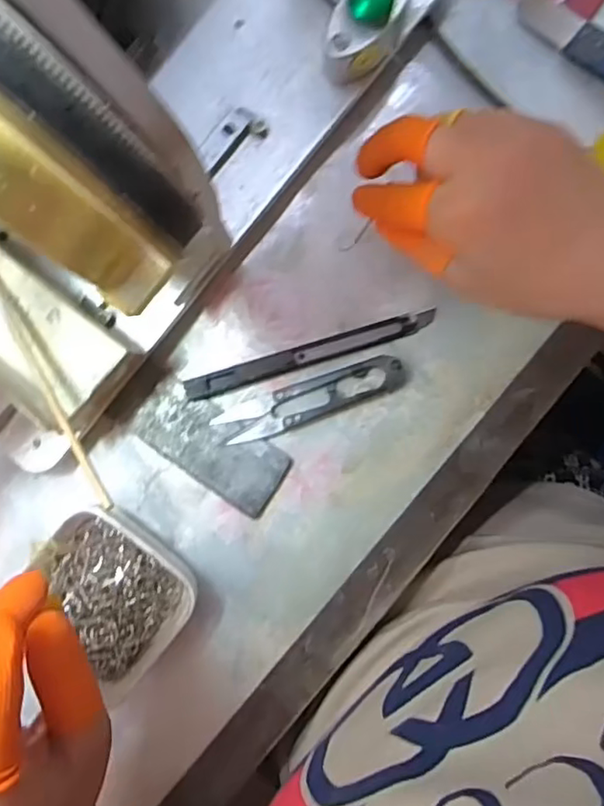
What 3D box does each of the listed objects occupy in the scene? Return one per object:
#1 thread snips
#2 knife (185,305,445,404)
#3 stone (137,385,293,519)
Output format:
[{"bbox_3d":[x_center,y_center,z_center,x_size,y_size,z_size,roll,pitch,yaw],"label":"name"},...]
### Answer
[{"bbox_3d":[0.005,-0.001,0.326,0.103,0.009,0.022,-20,89,2],"label":"thread snips"},{"bbox_3d":[0.004,-0.026,0.328,0.136,0.008,0.012,-17,89,2],"label":"knife"},{"bbox_3d":[-0.047,0.024,0.330,0.080,0.006,0.039,35,91,2],"label":"stone"}]

